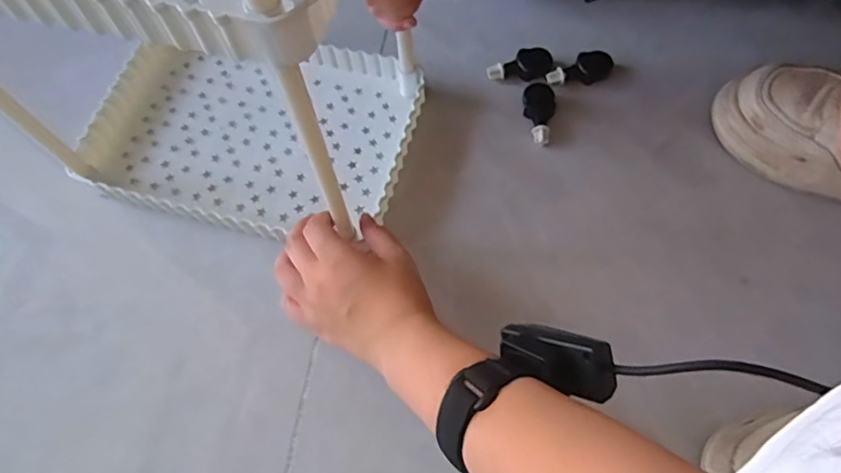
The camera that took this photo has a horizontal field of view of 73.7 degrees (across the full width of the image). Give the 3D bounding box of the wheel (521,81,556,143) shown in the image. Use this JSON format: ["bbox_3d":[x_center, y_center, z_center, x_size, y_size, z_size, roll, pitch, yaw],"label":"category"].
[{"bbox_3d":[0.111,-0.115,0.523,0.028,0.015,0.061,1,64,3],"label":"wheel"}]

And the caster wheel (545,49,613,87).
[{"bbox_3d":[0.153,-0.161,0.545,0.064,0.023,0.027,-8,64,-2],"label":"caster wheel"}]

